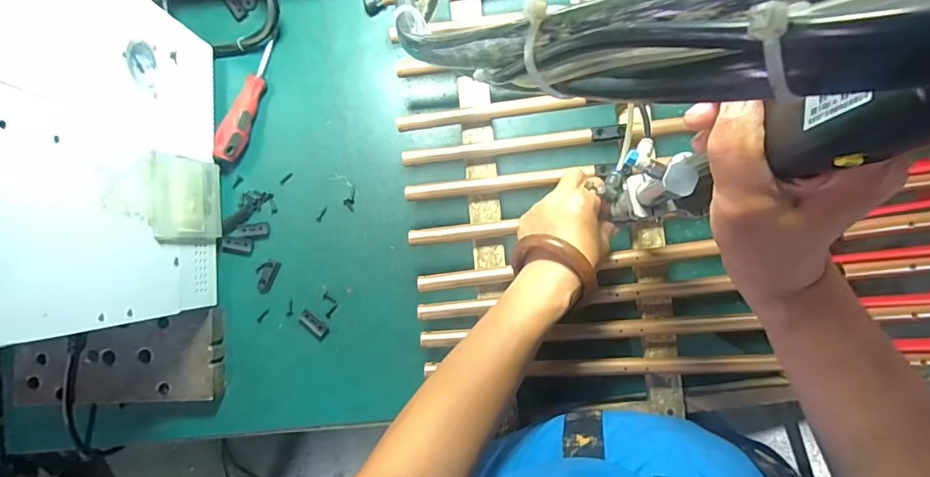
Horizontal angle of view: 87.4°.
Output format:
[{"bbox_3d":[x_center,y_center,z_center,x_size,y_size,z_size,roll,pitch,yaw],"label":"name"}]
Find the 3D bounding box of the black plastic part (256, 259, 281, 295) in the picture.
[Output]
[{"bbox_3d":[-0.229,0.043,0.560,0.022,0.004,0.040,24,89,3],"label":"black plastic part"}]

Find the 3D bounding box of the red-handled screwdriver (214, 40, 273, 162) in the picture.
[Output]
[{"bbox_3d":[-0.244,-0.155,0.551,0.027,0.030,0.143,23,89,3],"label":"red-handled screwdriver"}]

